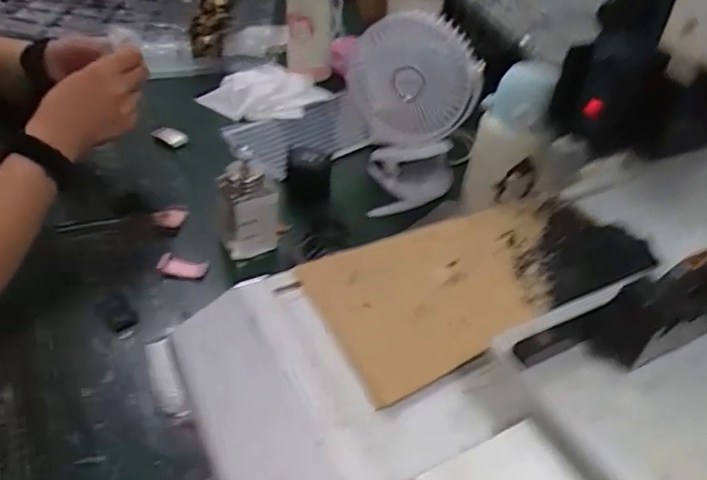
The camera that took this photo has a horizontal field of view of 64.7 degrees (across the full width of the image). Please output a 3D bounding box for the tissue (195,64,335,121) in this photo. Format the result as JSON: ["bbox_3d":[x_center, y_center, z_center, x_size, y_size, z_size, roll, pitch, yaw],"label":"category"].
[{"bbox_3d":[-0.140,-0.237,0.887,0.173,0.039,0.163,28,44,24],"label":"tissue"}]

